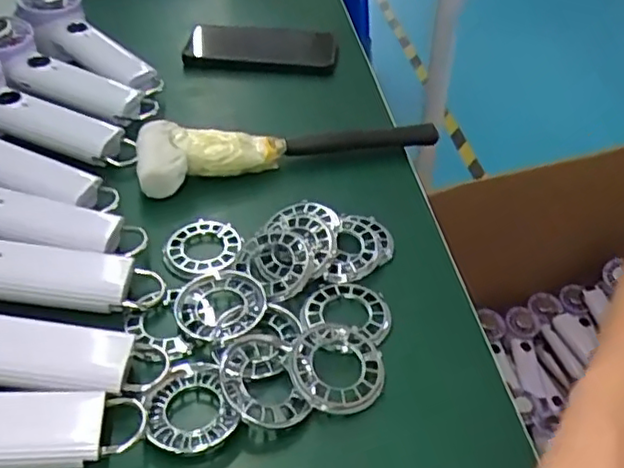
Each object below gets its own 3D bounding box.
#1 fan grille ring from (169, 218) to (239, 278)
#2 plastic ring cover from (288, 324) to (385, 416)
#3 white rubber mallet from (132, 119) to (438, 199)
[{"bbox_3d":[-0.079,0.009,0.476,0.052,0.010,0.053,0,42,0],"label":"fan grille ring"},{"bbox_3d":[0.016,0.080,0.391,0.055,0.010,0.056,-13,52,-21],"label":"plastic ring cover"},{"bbox_3d":[-0.019,-0.084,0.555,0.256,0.045,0.072,-12,43,-12],"label":"white rubber mallet"}]

